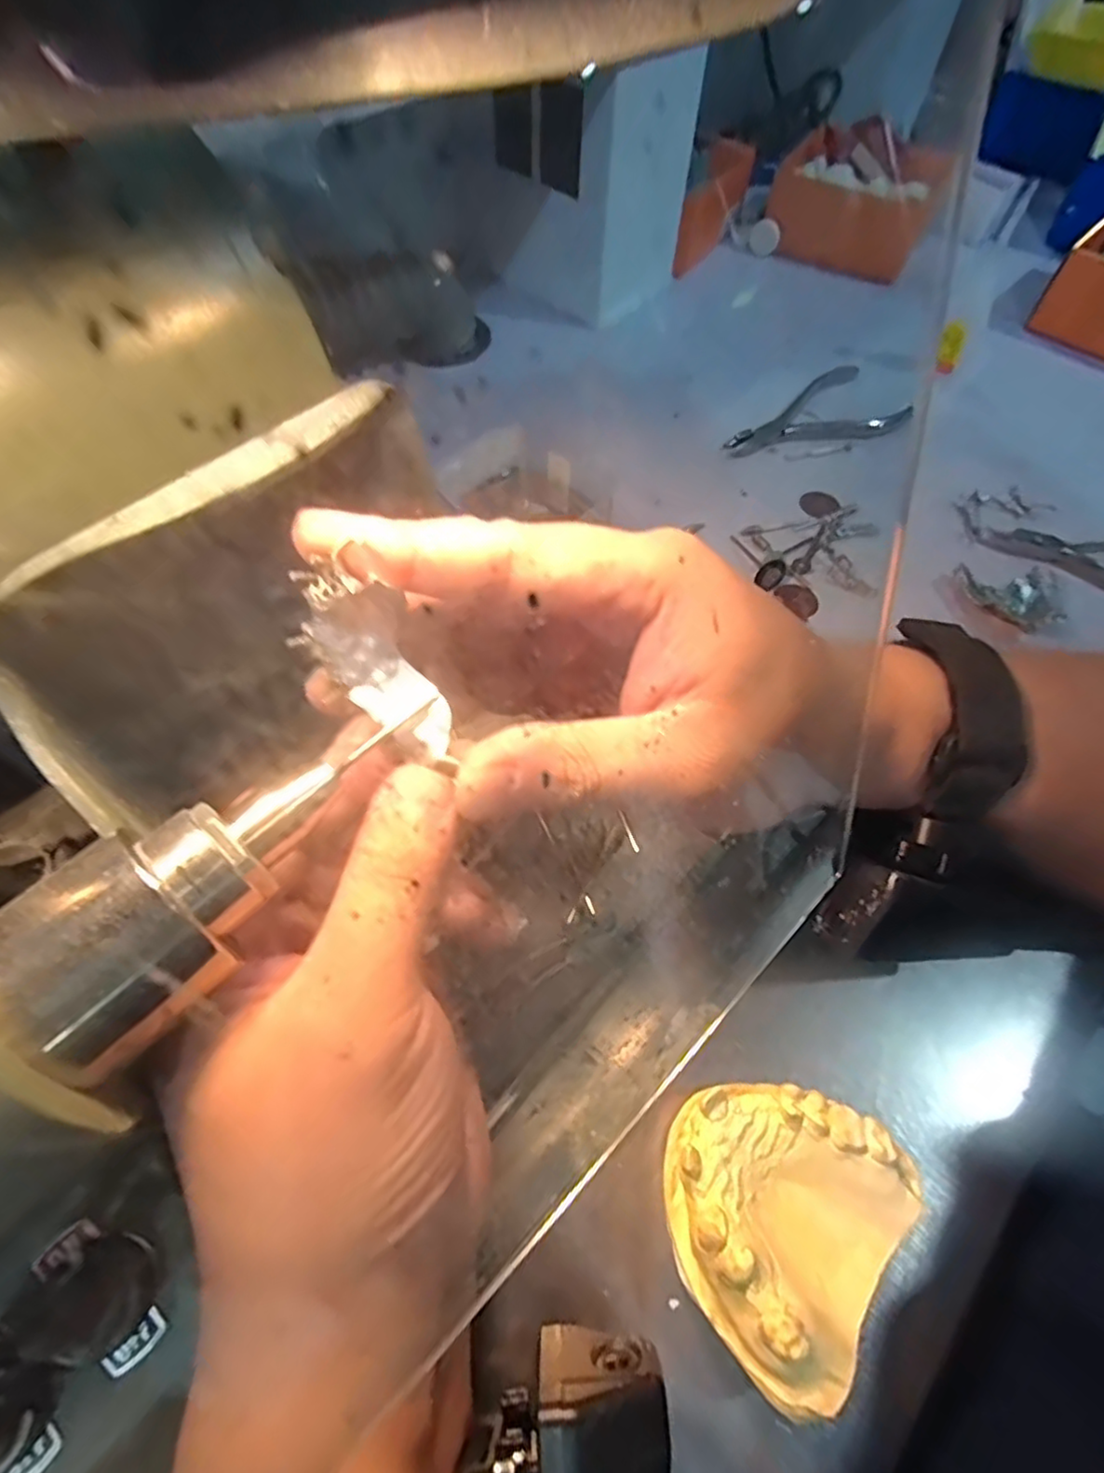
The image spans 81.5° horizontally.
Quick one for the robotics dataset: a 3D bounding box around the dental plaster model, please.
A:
[{"bbox_3d":[0.064,0.137,0.188,0.063,0.037,0.068,36,64,17],"label":"dental plaster model"}]

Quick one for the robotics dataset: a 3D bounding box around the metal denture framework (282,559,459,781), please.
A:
[{"bbox_3d":[-0.041,-0.017,0.153,0.021,0.012,0.051,-37,100,-21],"label":"metal denture framework"}]

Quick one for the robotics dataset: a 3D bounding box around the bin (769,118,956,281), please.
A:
[{"bbox_3d":[0.250,-0.438,0.517,0.115,0.061,0.126,26,62,12],"label":"bin"}]

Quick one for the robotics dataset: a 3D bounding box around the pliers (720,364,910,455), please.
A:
[{"bbox_3d":[0.164,-0.201,0.405,0.125,0.006,0.060,-26,64,-17],"label":"pliers"}]

